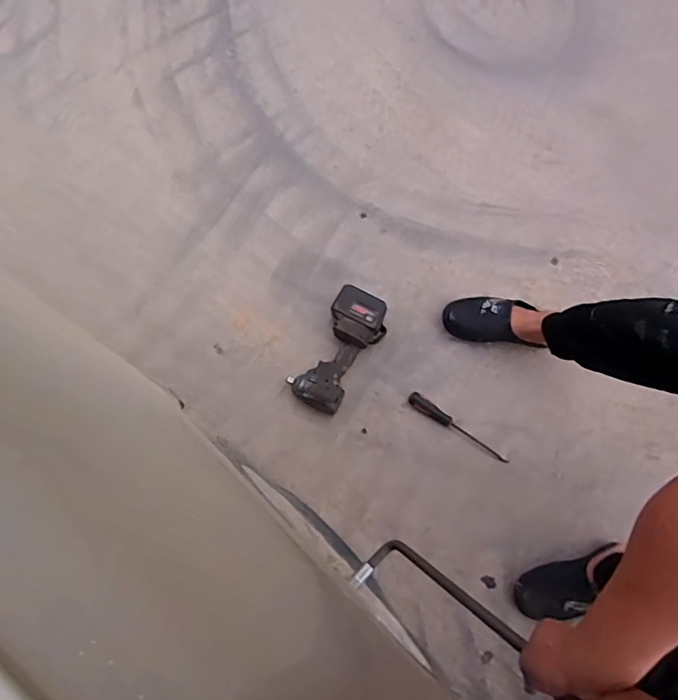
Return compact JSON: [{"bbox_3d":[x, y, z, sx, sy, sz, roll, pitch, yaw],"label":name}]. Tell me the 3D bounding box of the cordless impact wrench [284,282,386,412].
[{"bbox_3d":[0.001,0.001,1.168,0.129,0.078,0.274,31,76,5],"label":"cordless impact wrench"}]

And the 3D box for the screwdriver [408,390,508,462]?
[{"bbox_3d":[0.267,0.177,1.173,0.257,0.031,0.033,35,76,6],"label":"screwdriver"}]

